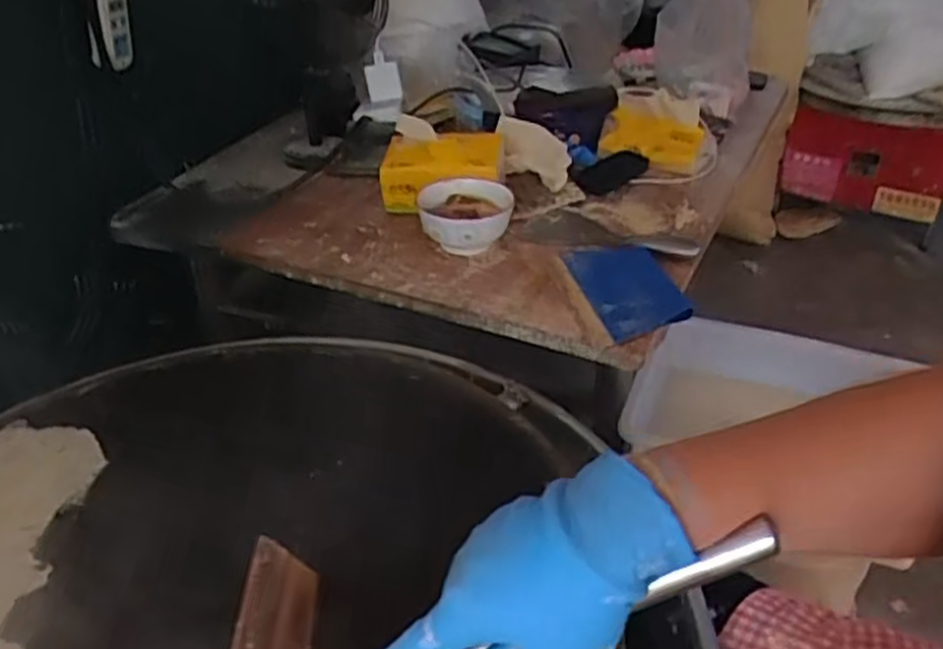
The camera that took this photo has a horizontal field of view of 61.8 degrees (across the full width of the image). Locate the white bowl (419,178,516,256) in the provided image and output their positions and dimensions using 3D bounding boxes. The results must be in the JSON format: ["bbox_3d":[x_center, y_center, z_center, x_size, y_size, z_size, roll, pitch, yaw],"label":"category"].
[{"bbox_3d":[-0.008,-0.133,0.990,0.107,0.072,0.114,0,34,0],"label":"white bowl"}]

